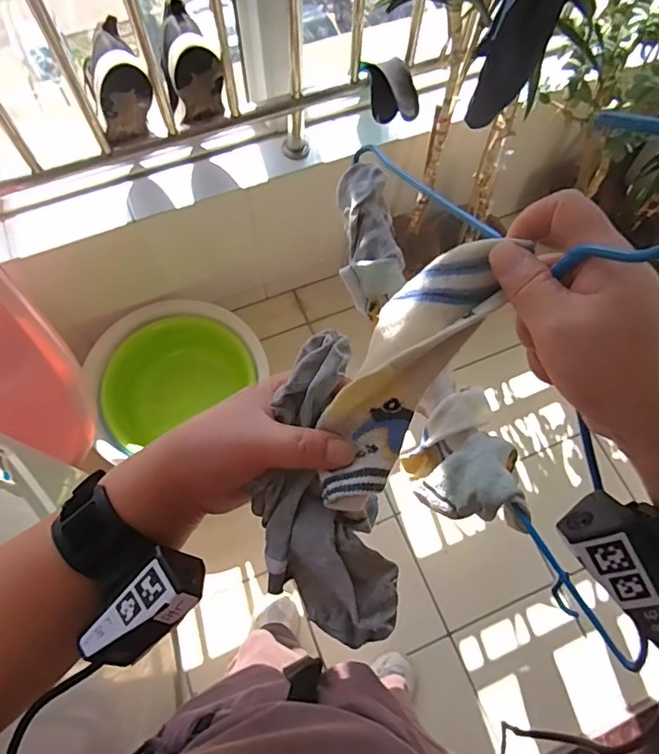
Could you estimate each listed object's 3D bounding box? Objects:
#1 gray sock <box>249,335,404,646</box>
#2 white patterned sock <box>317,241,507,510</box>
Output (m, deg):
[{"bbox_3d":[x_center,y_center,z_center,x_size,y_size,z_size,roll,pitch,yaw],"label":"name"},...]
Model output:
[{"bbox_3d":[-0.005,0.061,0.282,0.070,0.036,0.166,-4,87,-3],"label":"gray sock"},{"bbox_3d":[0.036,-0.001,0.264,0.046,0.019,0.145,29,95,9],"label":"white patterned sock"}]

